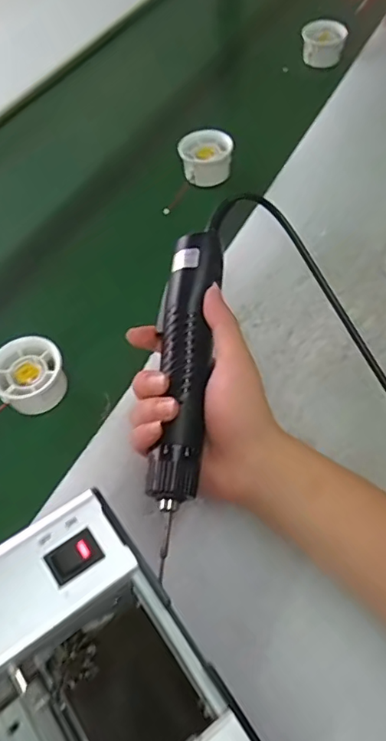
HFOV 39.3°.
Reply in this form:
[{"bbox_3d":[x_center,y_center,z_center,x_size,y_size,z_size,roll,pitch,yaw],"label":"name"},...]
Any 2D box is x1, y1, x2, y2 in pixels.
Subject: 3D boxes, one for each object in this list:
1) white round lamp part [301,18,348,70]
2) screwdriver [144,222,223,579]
[{"bbox_3d":[0.175,-0.440,0.728,0.057,0.042,0.045,10,57,7],"label":"white round lamp part"},{"bbox_3d":[-0.006,0.007,0.378,0.036,0.034,0.236,4,70,3],"label":"screwdriver"}]

